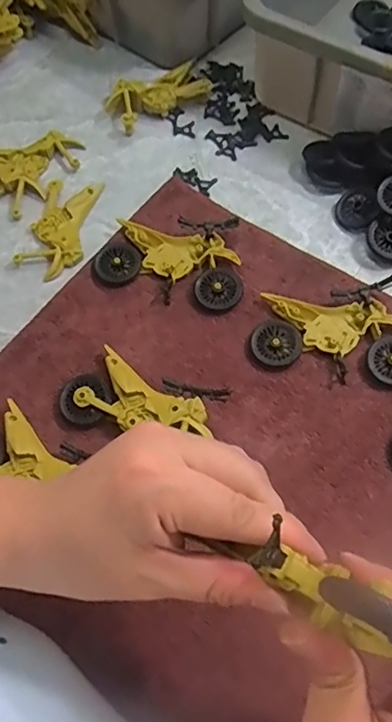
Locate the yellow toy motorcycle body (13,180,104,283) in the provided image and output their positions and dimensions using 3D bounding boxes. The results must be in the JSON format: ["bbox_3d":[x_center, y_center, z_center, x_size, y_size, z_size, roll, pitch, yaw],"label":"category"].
[{"bbox_3d":[-0.115,-0.118,0.472,0.052,0.015,0.106,12,64,7],"label":"yellow toy motorcycle body"}]

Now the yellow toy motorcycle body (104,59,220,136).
[{"bbox_3d":[-0.030,-0.259,0.532,0.109,0.022,0.045,-31,67,-13],"label":"yellow toy motorcycle body"}]

